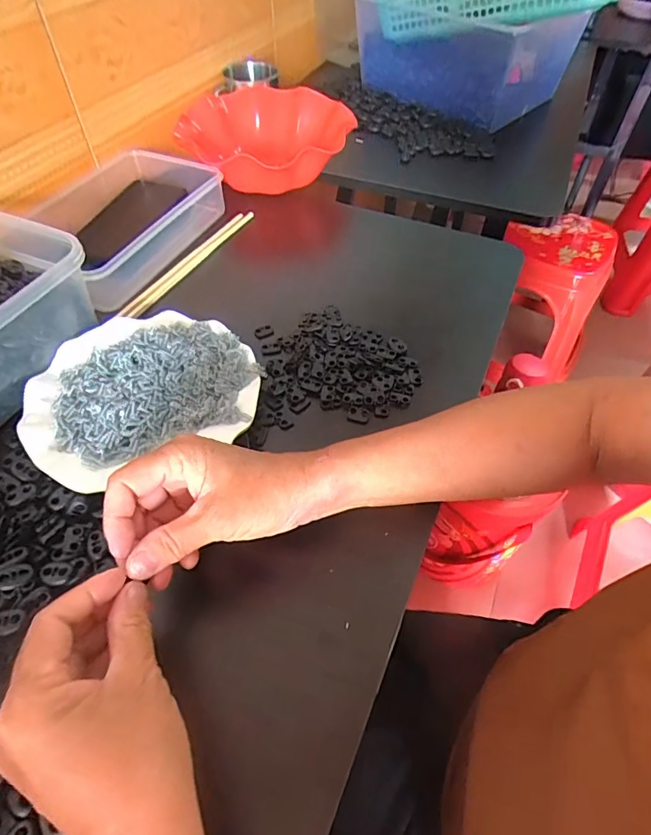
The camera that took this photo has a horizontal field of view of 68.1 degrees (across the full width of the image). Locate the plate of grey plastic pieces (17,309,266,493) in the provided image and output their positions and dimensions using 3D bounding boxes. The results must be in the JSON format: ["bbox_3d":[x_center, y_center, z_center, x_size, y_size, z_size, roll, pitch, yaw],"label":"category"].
[{"bbox_3d":[-0.154,-0.030,0.402,0.183,0.023,0.160,-21,56,-16],"label":"plate of grey plastic pieces"}]

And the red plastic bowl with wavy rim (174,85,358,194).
[{"bbox_3d":[-0.084,-0.381,0.673,0.225,0.070,0.239,-14,54,-11],"label":"red plastic bowl with wavy rim"}]

